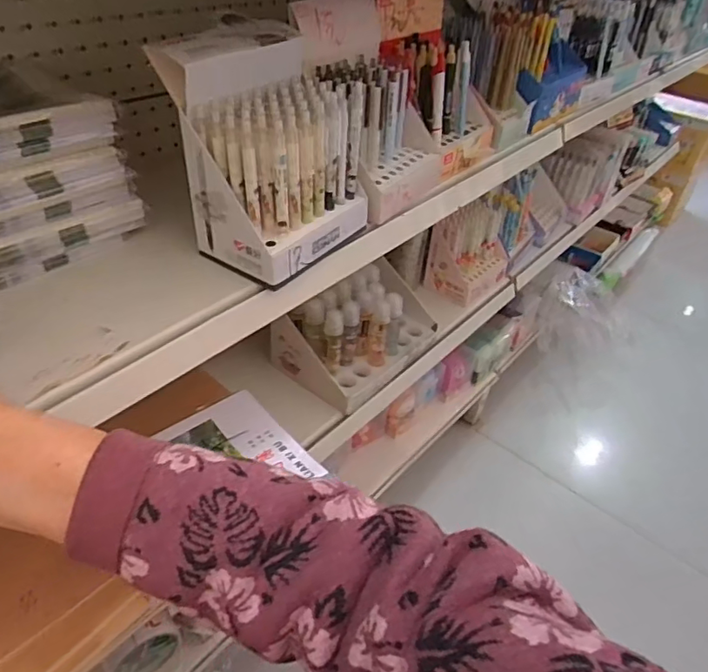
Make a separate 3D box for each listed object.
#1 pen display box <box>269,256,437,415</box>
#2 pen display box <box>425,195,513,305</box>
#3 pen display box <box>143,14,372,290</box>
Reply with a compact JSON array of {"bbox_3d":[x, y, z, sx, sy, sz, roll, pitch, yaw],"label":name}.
[{"bbox_3d":[0.015,-0.024,0.834,0.149,0.113,0.232,32,46,29],"label":"pen display box"},{"bbox_3d":[0.222,-0.158,1.020,0.095,0.133,0.162,33,46,30],"label":"pen display box"},{"bbox_3d":[-0.074,-0.173,0.520,0.136,0.174,0.157,23,42,20],"label":"pen display box"}]

